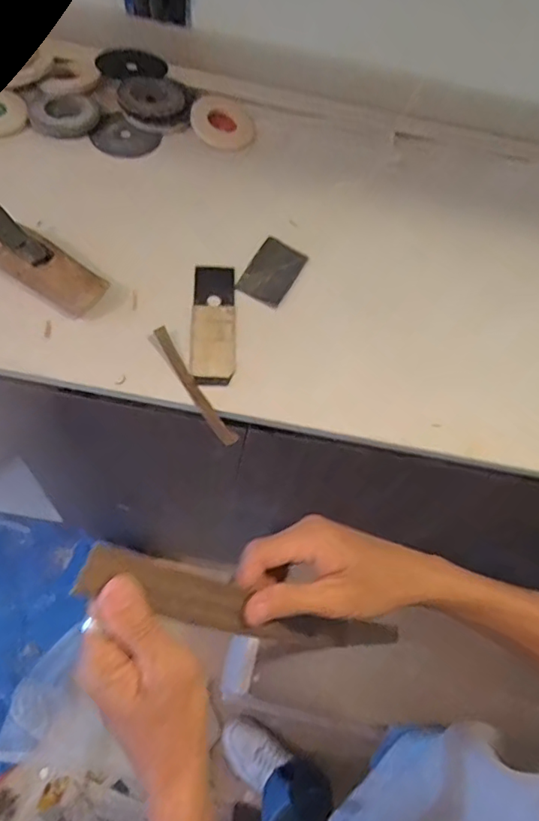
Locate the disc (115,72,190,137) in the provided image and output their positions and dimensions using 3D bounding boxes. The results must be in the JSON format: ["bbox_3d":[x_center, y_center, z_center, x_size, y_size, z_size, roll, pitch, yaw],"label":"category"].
[{"bbox_3d":[-0.169,-0.464,0.803,0.103,0.027,0.105,4,62,-7],"label":"disc"}]

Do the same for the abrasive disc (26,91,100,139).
[{"bbox_3d":[-0.301,-0.434,0.787,0.103,0.017,0.078,5,62,-6],"label":"abrasive disc"}]

